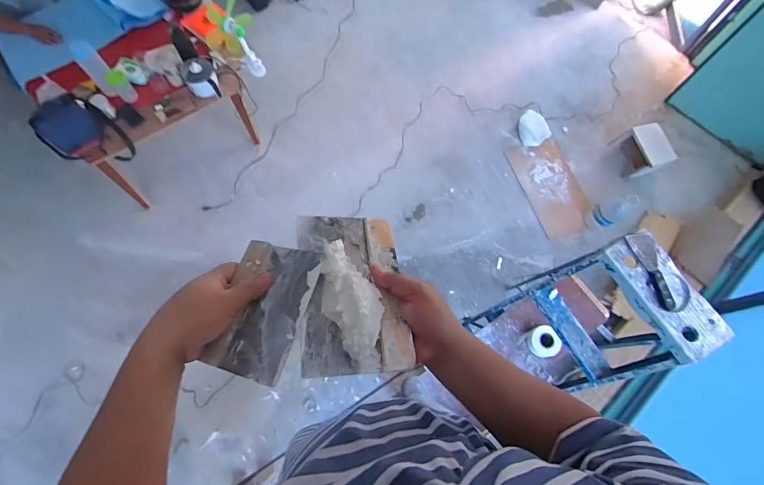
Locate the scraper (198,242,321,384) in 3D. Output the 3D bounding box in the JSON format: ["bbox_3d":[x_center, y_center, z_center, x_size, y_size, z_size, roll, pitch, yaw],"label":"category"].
[{"bbox_3d":[-0.130,0.071,0.416,0.100,0.009,0.146,6,67,23],"label":"scraper"}]

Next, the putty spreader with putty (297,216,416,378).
[{"bbox_3d":[-0.032,0.043,0.417,0.112,0.033,0.191,-1,57,-12],"label":"putty spreader with putty"}]

